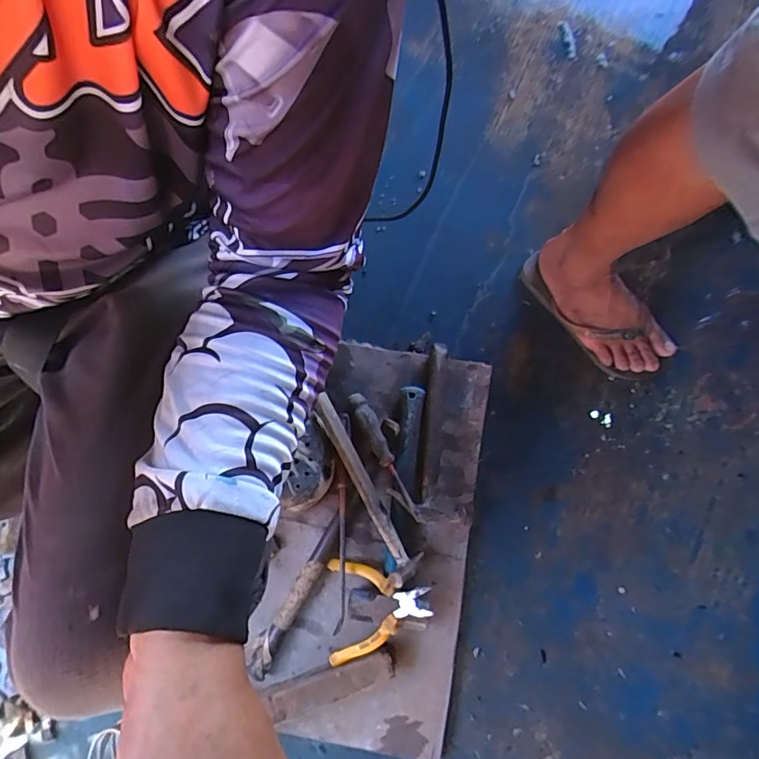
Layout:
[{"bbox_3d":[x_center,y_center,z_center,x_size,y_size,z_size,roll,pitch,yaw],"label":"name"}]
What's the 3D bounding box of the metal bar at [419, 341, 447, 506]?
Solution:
[{"bbox_3d":[0.073,0.057,0.697,0.021,0.022,0.224,8,72,3],"label":"metal bar"}]

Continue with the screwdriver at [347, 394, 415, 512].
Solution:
[{"bbox_3d":[0.002,0.099,0.681,0.026,0.026,0.176,-23,73,-7],"label":"screwdriver"}]

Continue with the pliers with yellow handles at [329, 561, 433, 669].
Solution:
[{"bbox_3d":[-0.002,0.298,0.626,0.132,0.020,0.120,-8,69,20],"label":"pliers with yellow handles"}]

